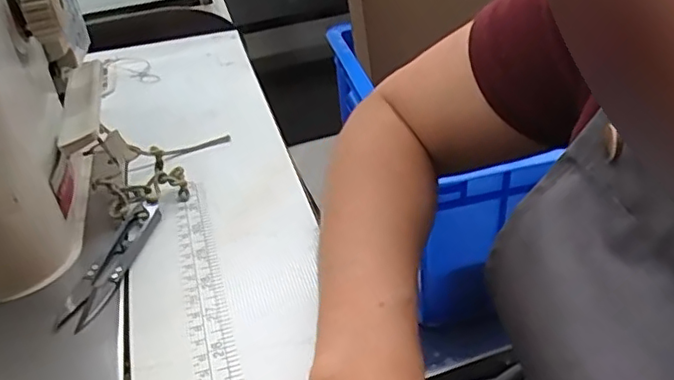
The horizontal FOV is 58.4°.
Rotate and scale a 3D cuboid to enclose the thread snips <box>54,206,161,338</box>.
[{"bbox_3d":[-0.135,0.043,0.362,0.024,0.007,0.097,4,38,12],"label":"thread snips"}]

